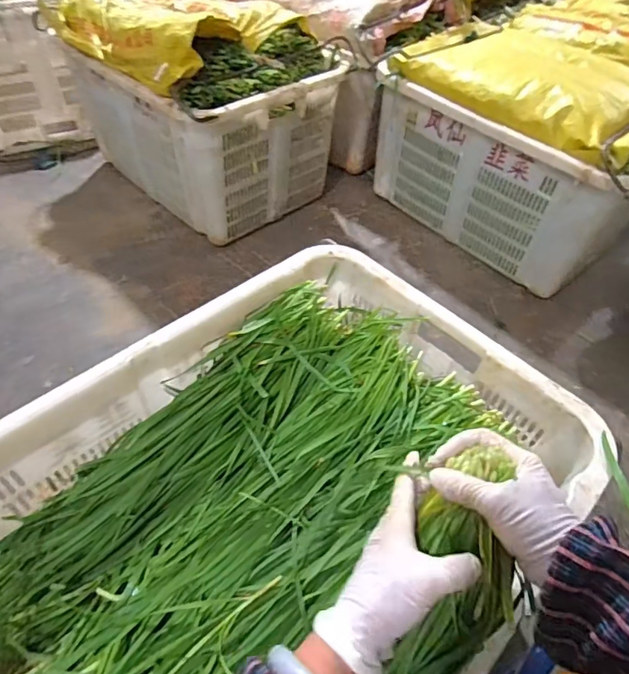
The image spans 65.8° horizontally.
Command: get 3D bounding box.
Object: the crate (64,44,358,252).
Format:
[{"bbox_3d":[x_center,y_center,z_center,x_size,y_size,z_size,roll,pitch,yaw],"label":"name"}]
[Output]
[{"bbox_3d":[-0.295,-0.571,1.308,0.454,0.358,0.604,-33,59,-29],"label":"crate"}]

